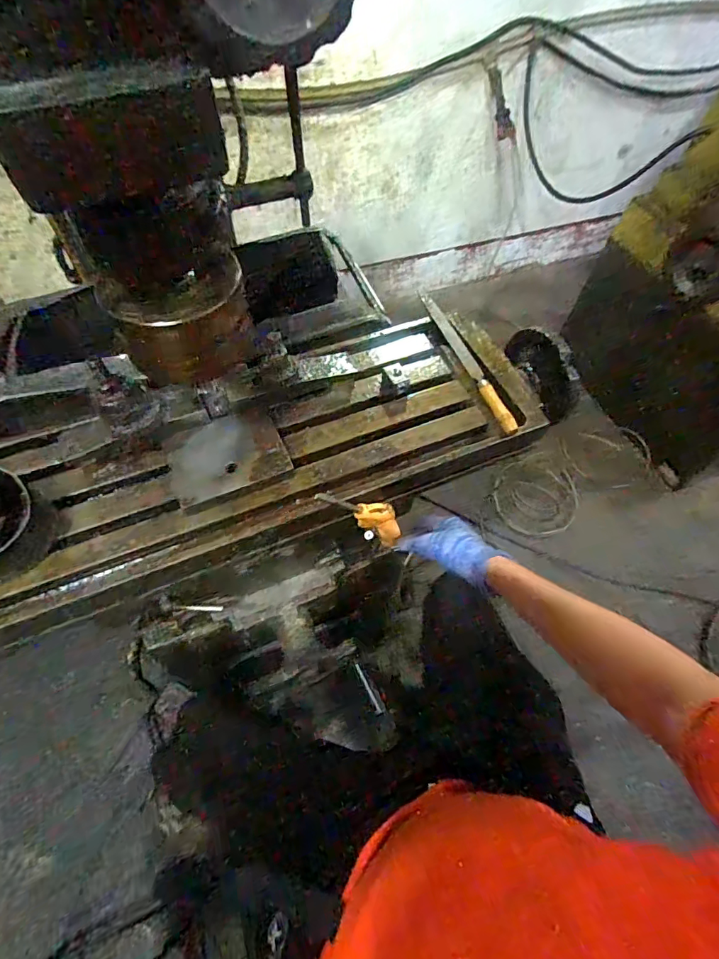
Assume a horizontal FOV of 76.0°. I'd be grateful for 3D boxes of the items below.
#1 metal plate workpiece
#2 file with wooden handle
[{"bbox_3d":[-0.153,-0.028,0.529,0.128,0.010,0.090,-22,76,-13],"label":"metal plate workpiece"},{"bbox_3d":[0.149,-0.170,0.642,0.023,0.019,0.277,-15,60,-11],"label":"file with wooden handle"}]

